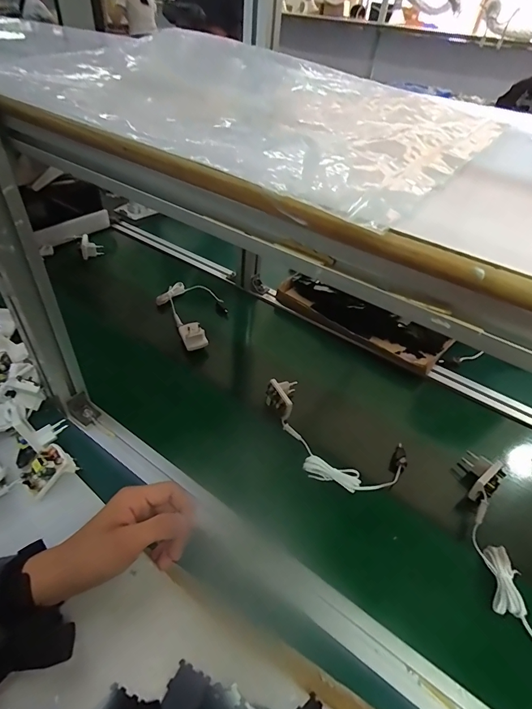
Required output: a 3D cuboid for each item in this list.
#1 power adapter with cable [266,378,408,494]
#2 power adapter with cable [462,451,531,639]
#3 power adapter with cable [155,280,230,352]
[{"bbox_3d":[0.084,0.119,0.554,0.224,0.040,0.115,31,48,24],"label":"power adapter with cable"},{"bbox_3d":[0.276,0.252,0.430,0.051,0.036,0.316,9,43,2],"label":"power adapter with cable"},{"bbox_3d":[-0.138,-0.093,0.752,0.114,0.046,0.200,-18,48,-25],"label":"power adapter with cable"}]

